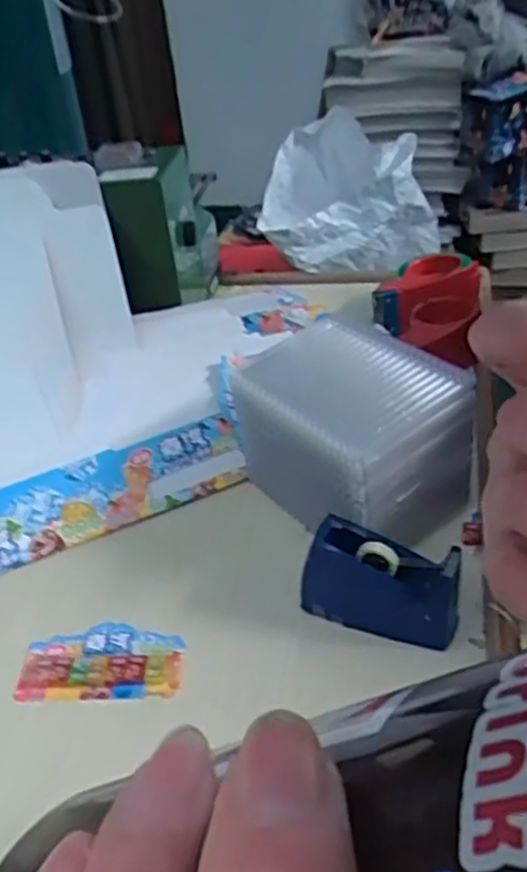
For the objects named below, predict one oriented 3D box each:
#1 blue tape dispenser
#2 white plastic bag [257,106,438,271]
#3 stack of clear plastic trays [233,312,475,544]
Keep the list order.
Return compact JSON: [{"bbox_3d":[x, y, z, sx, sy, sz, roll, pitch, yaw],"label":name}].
[{"bbox_3d":[0.103,0.131,0.661,0.137,0.088,0.047,12,40,24],"label":"blue tape dispenser"},{"bbox_3d":[0.172,-0.458,1.470,0.339,0.246,0.223,1,36,11],"label":"white plastic bag"},{"bbox_3d":[0.087,0.006,0.756,0.146,0.167,0.192,-26,40,-25],"label":"stack of clear plastic trays"}]

